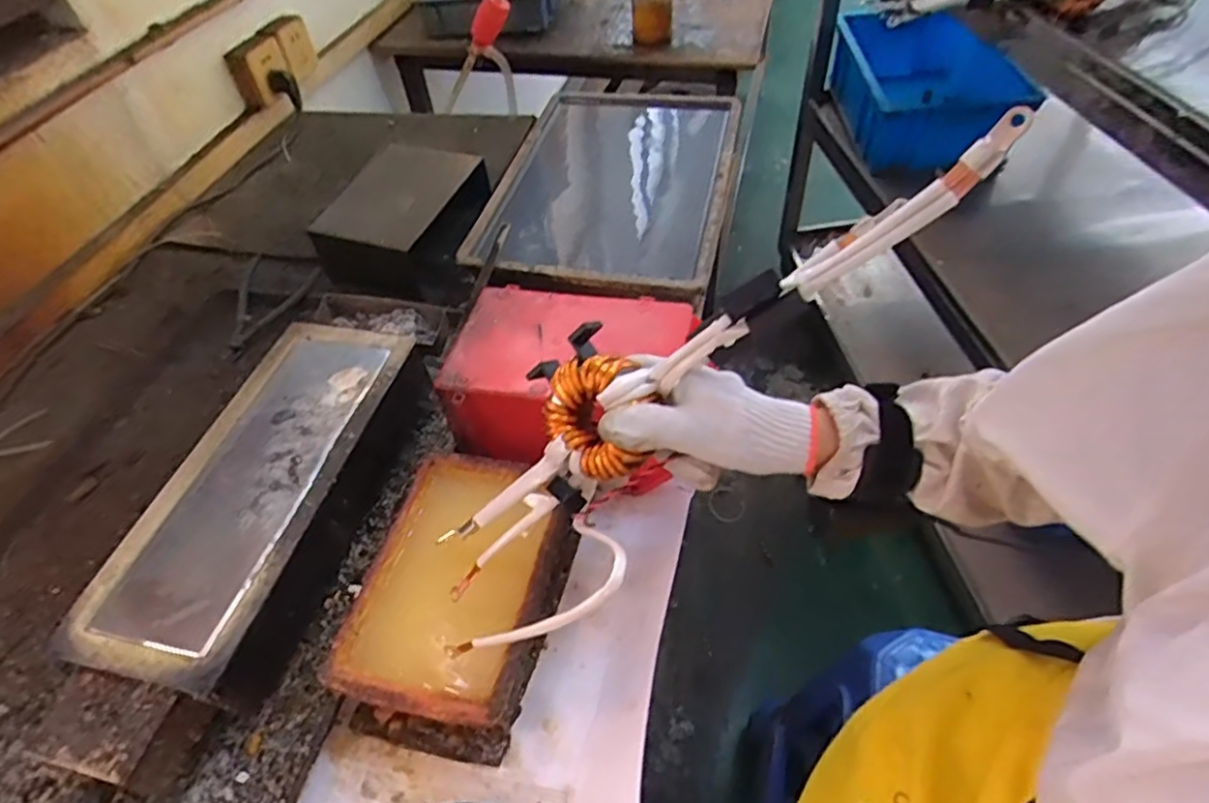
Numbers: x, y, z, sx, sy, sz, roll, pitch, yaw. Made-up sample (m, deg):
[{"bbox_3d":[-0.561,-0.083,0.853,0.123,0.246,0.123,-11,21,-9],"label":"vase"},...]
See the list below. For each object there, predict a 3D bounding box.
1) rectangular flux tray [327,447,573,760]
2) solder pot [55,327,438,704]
[{"bbox_3d":[-0.111,0.151,0.513,0.137,0.070,0.215,9,52,12],"label":"rectangular flux tray"},{"bbox_3d":[-0.287,0.080,0.576,0.160,0.089,0.346,7,51,11],"label":"solder pot"}]

